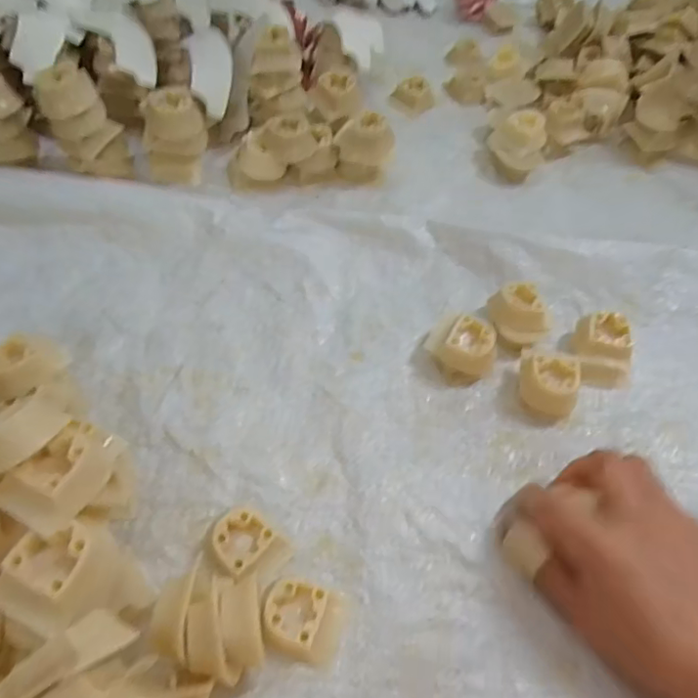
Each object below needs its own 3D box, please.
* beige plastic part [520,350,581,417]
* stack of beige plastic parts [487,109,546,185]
[{"bbox_3d":[0.131,0.026,0.375,0.036,0.028,0.041,10,55,3],"label":"beige plastic part"},{"bbox_3d":[0.158,-0.193,0.528,0.052,0.038,0.057,18,56,8],"label":"stack of beige plastic parts"}]

